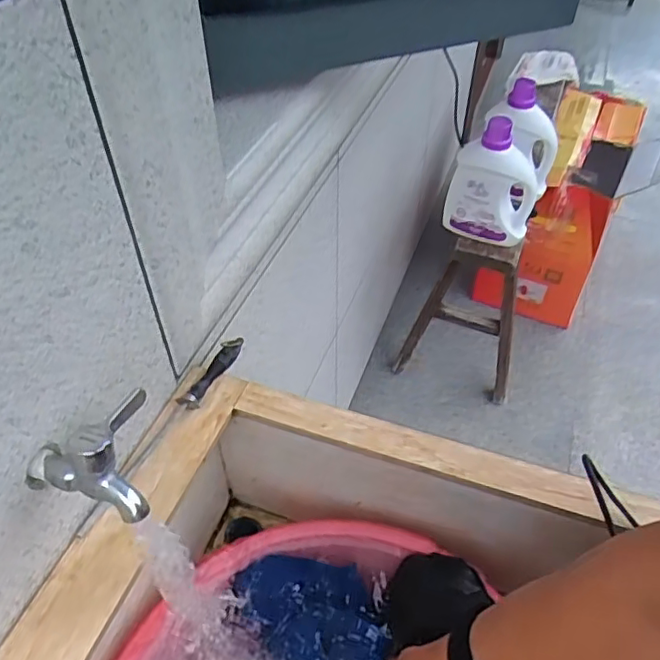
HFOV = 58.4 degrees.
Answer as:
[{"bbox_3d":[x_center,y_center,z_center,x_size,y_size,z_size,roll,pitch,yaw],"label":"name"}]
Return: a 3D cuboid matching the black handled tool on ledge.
[{"bbox_3d":[-0.123,0.046,0.629,0.023,0.025,0.098,21,50,19],"label":"black handled tool on ledge"}]

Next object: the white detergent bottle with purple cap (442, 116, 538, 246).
[{"bbox_3d":[0.350,-0.313,1.258,0.180,0.243,0.084,13,47,12],"label":"white detergent bottle with purple cap"}]

